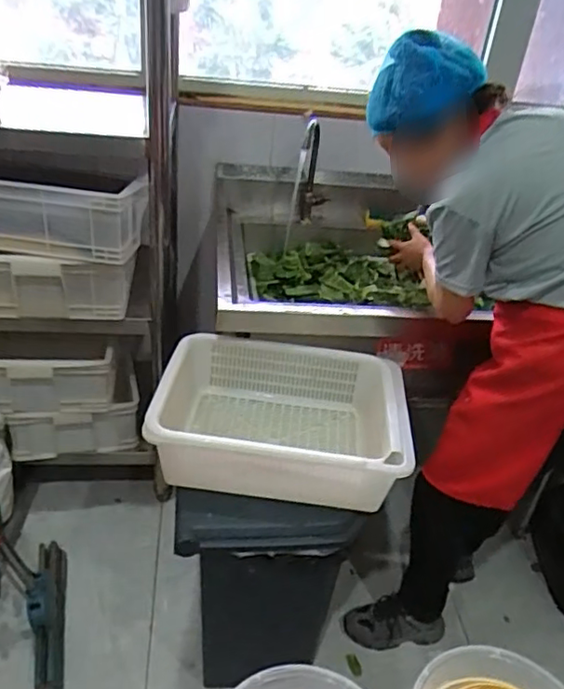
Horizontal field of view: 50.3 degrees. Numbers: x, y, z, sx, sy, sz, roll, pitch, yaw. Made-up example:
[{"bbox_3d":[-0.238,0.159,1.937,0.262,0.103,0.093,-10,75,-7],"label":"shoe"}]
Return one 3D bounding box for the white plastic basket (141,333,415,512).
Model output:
[{"bbox_3d":[-0.001,0.168,1.232,0.487,0.199,0.313,7,32,1],"label":"white plastic basket"}]

